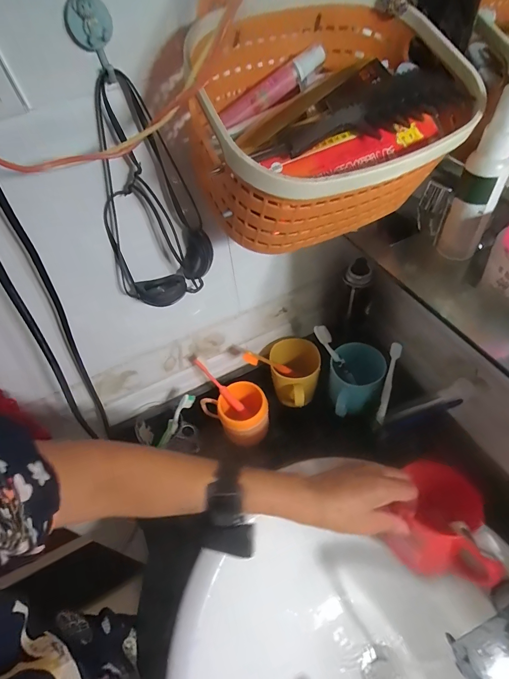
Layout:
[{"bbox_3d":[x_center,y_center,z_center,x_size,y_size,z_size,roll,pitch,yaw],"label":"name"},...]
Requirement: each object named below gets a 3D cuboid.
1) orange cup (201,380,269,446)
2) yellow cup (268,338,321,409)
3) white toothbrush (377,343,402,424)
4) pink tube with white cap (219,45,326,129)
[{"bbox_3d":[-0.029,0.127,0.578,0.099,0.087,0.078,-16,51,-7],"label":"orange cup"},{"bbox_3d":[0.069,0.063,0.604,0.079,0.082,0.111,-3,51,4],"label":"yellow cup"},{"bbox_3d":[0.198,0.066,0.524,0.015,0.135,0.009,9,26,13],"label":"white toothbrush"},{"bbox_3d":[0.017,-0.221,0.311,0.108,0.017,0.014,-36,55,-3],"label":"pink tube with white cap"}]

